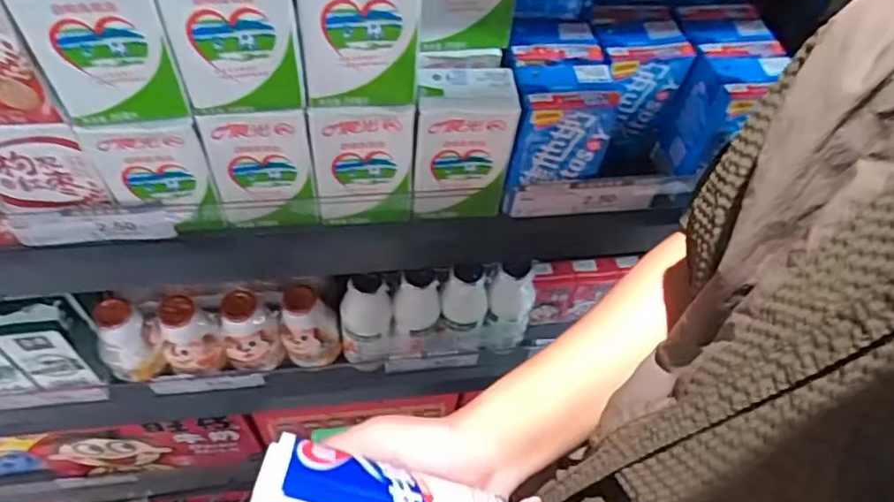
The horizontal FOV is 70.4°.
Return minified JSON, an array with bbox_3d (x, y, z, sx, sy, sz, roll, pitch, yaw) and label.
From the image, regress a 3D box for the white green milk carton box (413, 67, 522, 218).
[{"bbox_3d":[0.009,-0.072,0.438,0.063,0.101,0.042,-3,54,-6],"label":"white green milk carton box"}]

